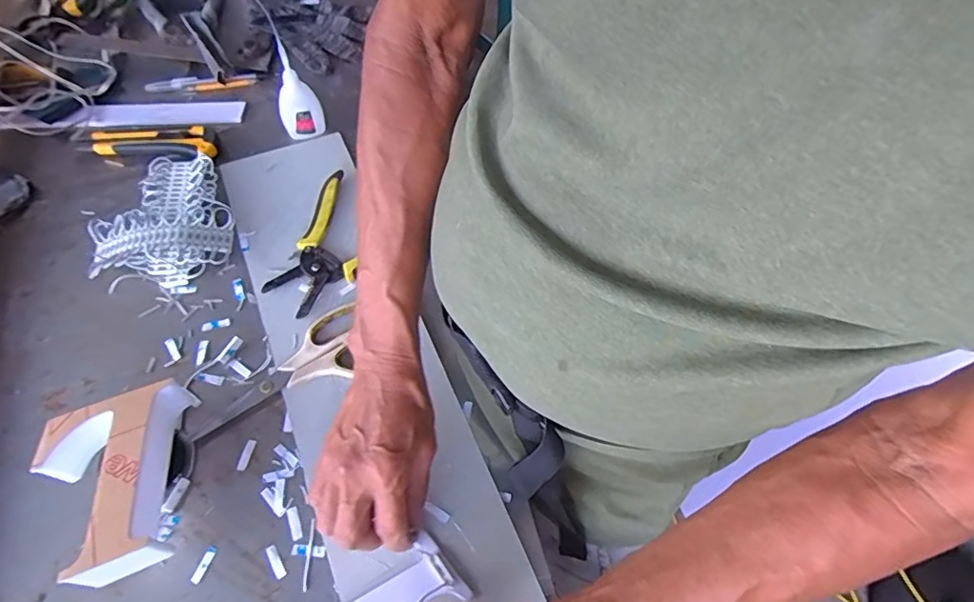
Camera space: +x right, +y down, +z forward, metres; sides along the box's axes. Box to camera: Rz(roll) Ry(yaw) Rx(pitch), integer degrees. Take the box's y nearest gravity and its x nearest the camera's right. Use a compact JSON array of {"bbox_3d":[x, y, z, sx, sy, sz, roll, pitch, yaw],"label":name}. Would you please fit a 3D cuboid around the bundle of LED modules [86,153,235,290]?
[{"bbox_3d":[-0.334,-0.085,0.545,0.128,0.032,0.152,-23,65,-15],"label":"bundle of LED modules"}]

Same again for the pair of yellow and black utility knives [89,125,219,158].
[{"bbox_3d":[-0.372,-0.180,0.605,0.133,0.013,0.047,6,61,0],"label":"pair of yellow and black utility knives"}]

